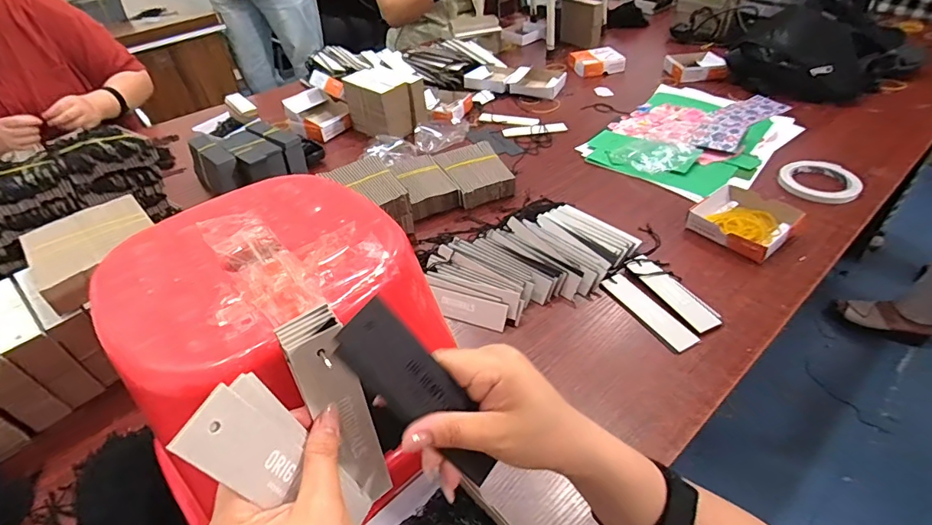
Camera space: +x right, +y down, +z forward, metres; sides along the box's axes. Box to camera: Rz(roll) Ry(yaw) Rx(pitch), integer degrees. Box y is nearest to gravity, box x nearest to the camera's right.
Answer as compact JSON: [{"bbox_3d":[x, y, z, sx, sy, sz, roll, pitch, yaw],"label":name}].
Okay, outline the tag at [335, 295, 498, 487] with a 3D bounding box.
[{"bbox_3d":[-0.021,0.071,0.243,0.008,0.117,0.033,-15,27,48],"label":"tag"}]

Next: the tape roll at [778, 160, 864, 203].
[{"bbox_3d":[0.551,-0.132,0.720,0.104,0.016,0.116,16,53,30],"label":"tape roll"}]

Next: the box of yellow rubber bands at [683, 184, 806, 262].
[{"bbox_3d":[0.386,-0.059,0.644,0.112,0.032,0.114,-35,50,-30],"label":"box of yellow rubber bands"}]

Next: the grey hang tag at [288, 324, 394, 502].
[{"bbox_3d":[-0.070,0.095,0.270,0.031,0.122,0.004,-29,30,-36],"label":"grey hang tag"}]

